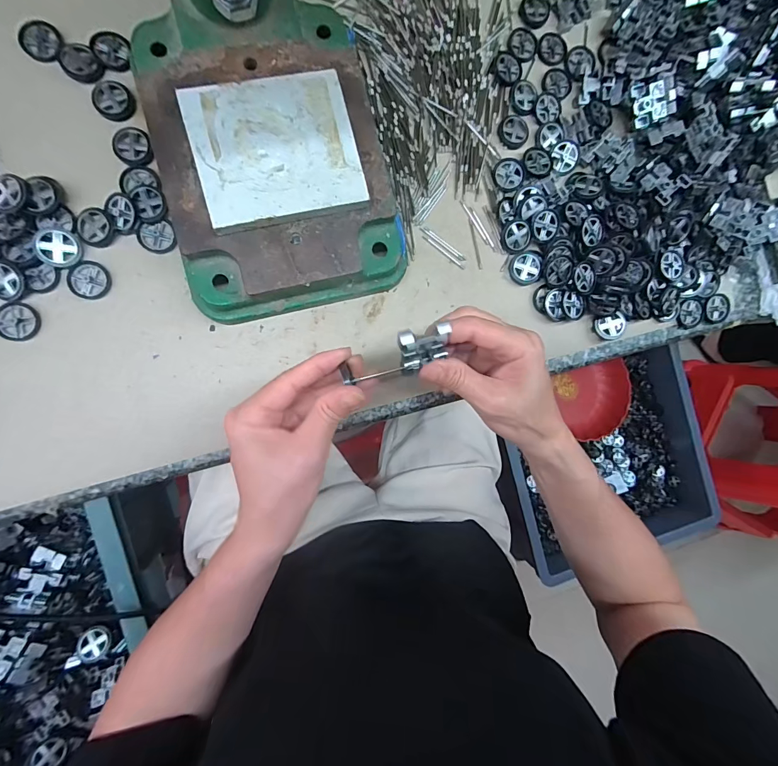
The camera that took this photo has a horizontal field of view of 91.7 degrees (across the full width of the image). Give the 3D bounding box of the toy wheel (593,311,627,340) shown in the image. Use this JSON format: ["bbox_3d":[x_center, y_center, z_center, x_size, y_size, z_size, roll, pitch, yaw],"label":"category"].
[{"bbox_3d":[0.197,-0.050,0.336,0.027,0.008,0.022,-18,92,-9],"label":"toy wheel"}]

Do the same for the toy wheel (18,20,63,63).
[{"bbox_3d":[-0.258,-0.253,0.280,0.025,0.007,0.030,-29,93,-8],"label":"toy wheel"}]

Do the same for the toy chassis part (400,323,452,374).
[{"bbox_3d":[0.022,-0.022,0.239,0.031,0.020,0.026,-16,91,-9],"label":"toy chassis part"}]

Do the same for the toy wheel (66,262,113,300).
[{"bbox_3d":[-0.221,-0.076,0.278,0.027,0.004,0.027,0,89,-9],"label":"toy wheel"}]

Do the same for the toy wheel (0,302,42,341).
[{"bbox_3d":[-0.266,-0.045,0.271,0.027,0.006,0.026,0,89,-9],"label":"toy wheel"}]

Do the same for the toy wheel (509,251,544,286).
[{"bbox_3d":[0.120,-0.101,0.329,0.026,0.008,0.029,3,89,-9],"label":"toy wheel"}]

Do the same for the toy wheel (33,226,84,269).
[{"bbox_3d":[-0.239,-0.098,0.273,0.028,0.006,0.028,-5,100,-27],"label":"toy wheel"}]

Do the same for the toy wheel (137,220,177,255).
[{"bbox_3d":[-0.176,-0.111,0.288,0.026,0.007,0.023,-14,91,-9],"label":"toy wheel"}]

